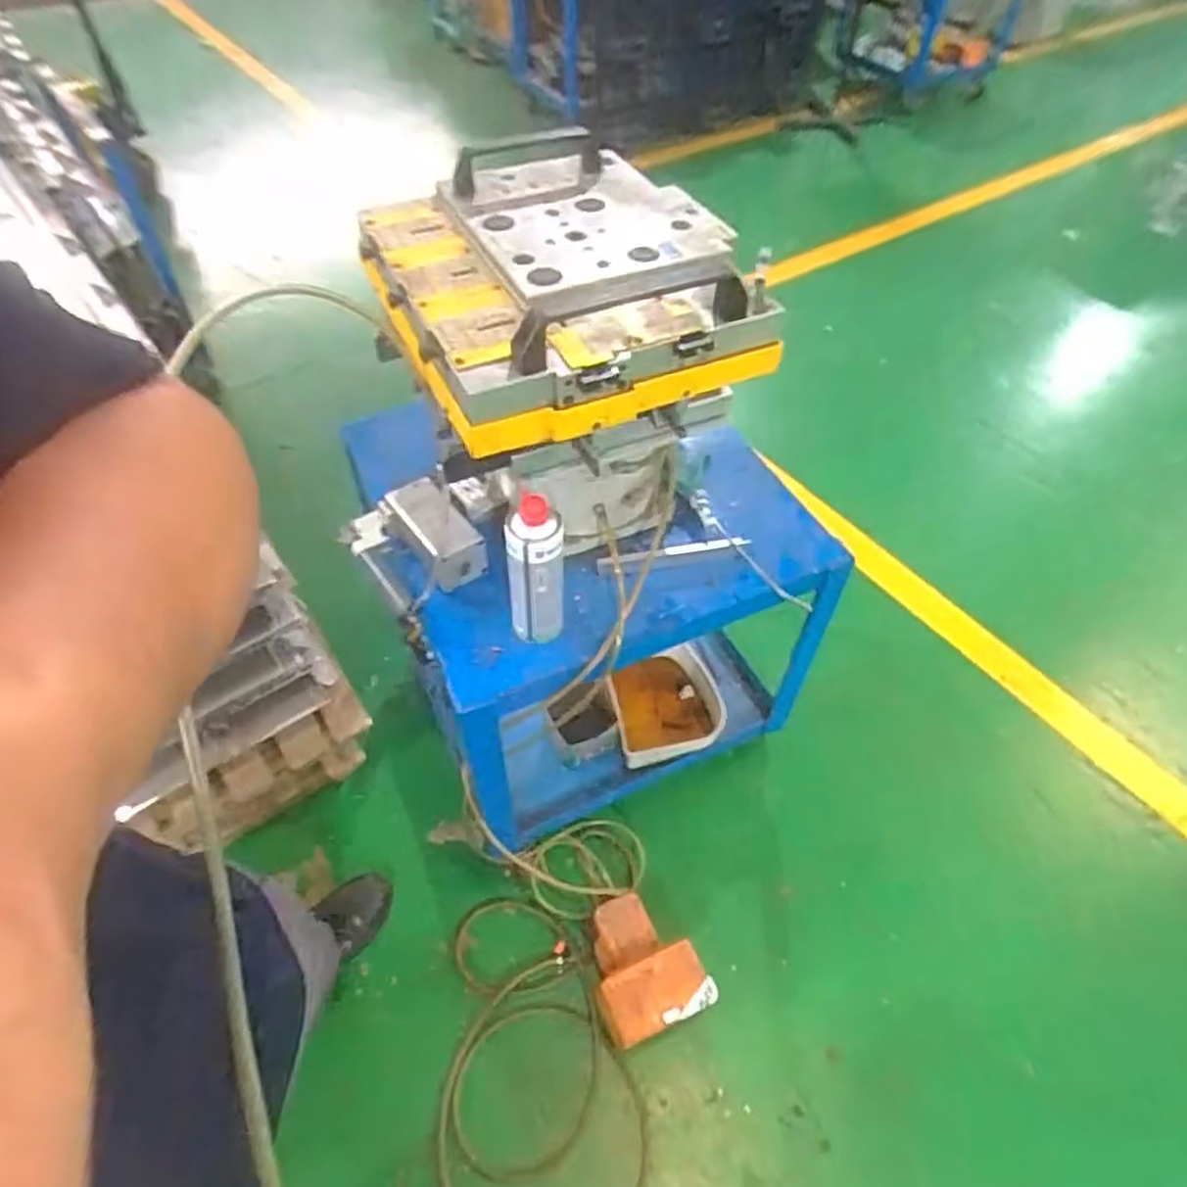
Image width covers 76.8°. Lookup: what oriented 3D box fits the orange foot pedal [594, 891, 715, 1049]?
[{"bbox_3d":[0.078,0.638,1.282,0.180,0.129,0.222,-18,54,-15],"label":"orange foot pedal"}]

